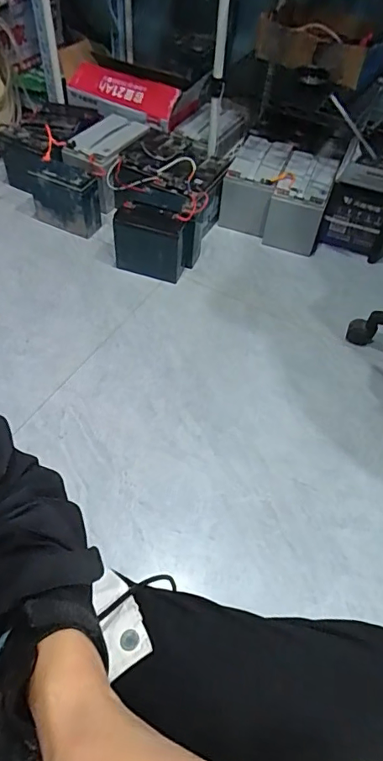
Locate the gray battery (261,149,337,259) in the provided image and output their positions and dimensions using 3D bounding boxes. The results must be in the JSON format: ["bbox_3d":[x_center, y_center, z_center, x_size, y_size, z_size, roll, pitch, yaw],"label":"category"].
[{"bbox_3d":[0.324,-0.539,1.405,0.160,0.180,0.276,15,53,7],"label":"gray battery"}]

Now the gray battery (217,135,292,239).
[{"bbox_3d":[0.198,-0.610,1.462,0.148,0.175,0.286,18,53,9],"label":"gray battery"}]

